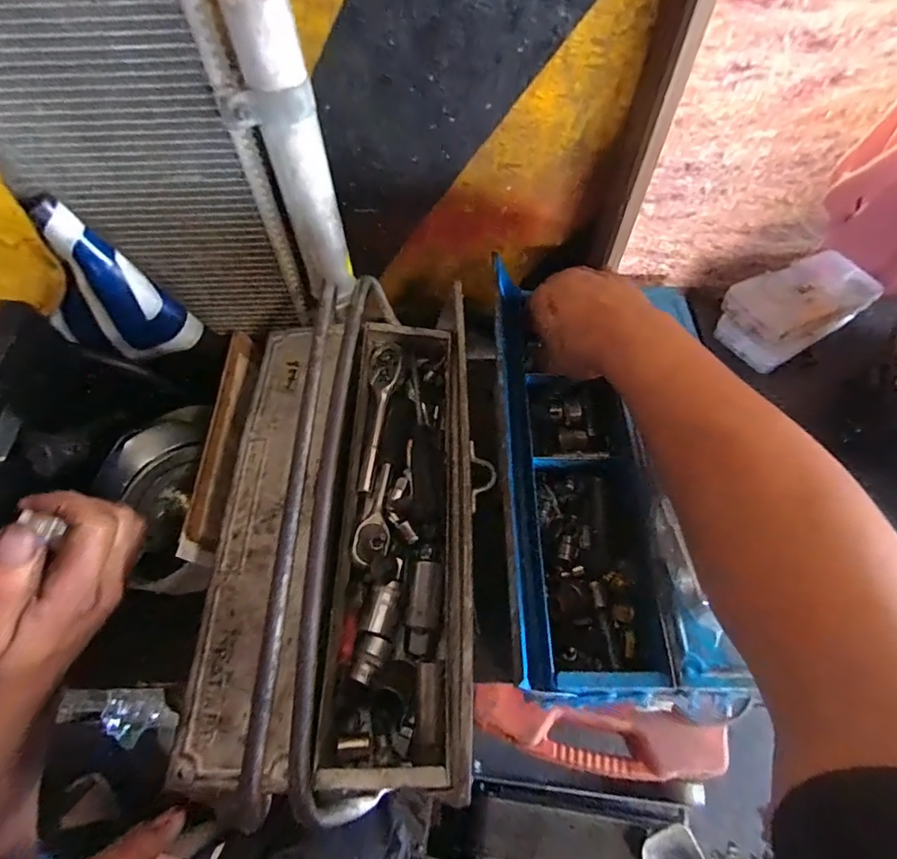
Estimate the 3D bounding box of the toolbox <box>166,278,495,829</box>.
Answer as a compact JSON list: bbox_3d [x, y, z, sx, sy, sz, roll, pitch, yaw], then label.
[{"bbox_3d":[-0.078,0.049,0.363,0.170,0.154,0.375,-1,61,1],"label":"toolbox"}]

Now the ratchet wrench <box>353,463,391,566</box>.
[{"bbox_3d":[-0.053,0.065,0.389,0.024,0.014,0.085,10,62,7],"label":"ratchet wrench"}]

